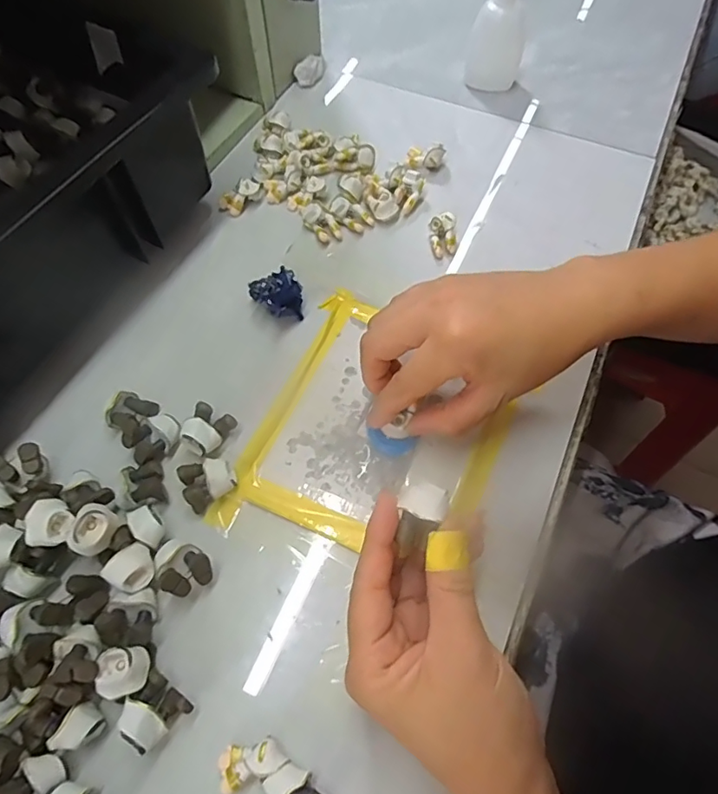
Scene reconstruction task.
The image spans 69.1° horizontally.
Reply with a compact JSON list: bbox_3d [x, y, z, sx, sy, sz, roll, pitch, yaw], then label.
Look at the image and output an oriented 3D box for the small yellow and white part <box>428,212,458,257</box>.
[{"bbox_3d":[0.060,-0.114,0.371,0.018,0.018,0.026,-7,65,-4],"label":"small yellow and white part"}]

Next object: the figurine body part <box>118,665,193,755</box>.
[{"bbox_3d":[-0.093,0.142,0.237,0.023,0.023,0.023,41,71,17],"label":"figurine body part"}]

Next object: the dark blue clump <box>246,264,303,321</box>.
[{"bbox_3d":[-0.052,-0.064,0.342,0.031,0.024,0.032,0,64,-1],"label":"dark blue clump"}]

